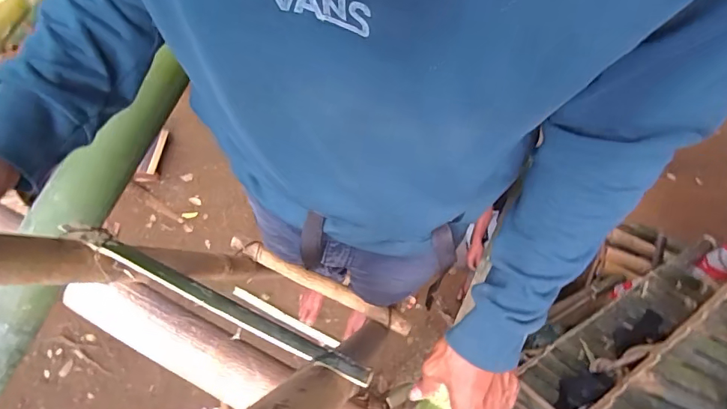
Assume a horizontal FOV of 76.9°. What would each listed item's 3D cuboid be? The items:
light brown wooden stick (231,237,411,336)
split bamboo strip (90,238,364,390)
[{"bbox_3d":[-0.088,0.157,0.906,0.387,0.025,0.031,24,67,8],"label":"light brown wooden stick"},{"bbox_3d":[-0.133,0.099,0.444,0.304,0.016,0.017,24,68,8],"label":"split bamboo strip"}]

